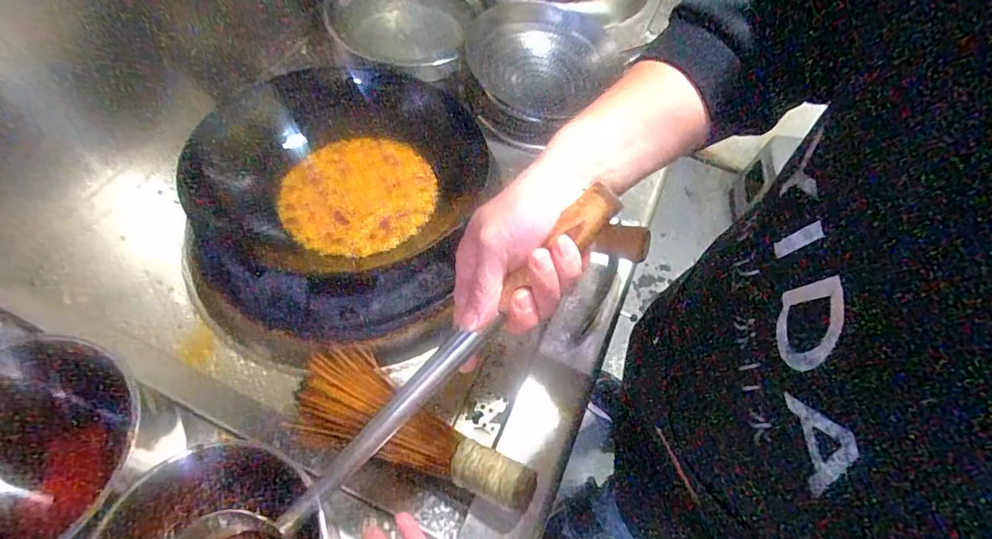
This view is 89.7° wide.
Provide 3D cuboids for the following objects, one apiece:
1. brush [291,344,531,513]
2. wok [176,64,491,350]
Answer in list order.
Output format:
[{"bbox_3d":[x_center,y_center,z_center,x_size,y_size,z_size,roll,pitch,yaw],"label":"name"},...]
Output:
[{"bbox_3d":[-0.089,0.160,0.540,0.279,0.051,0.118,15,58,8],"label":"brush"},{"bbox_3d":[-0.198,-0.105,0.676,0.385,0.112,0.411,-6,58,-5],"label":"wok"}]

